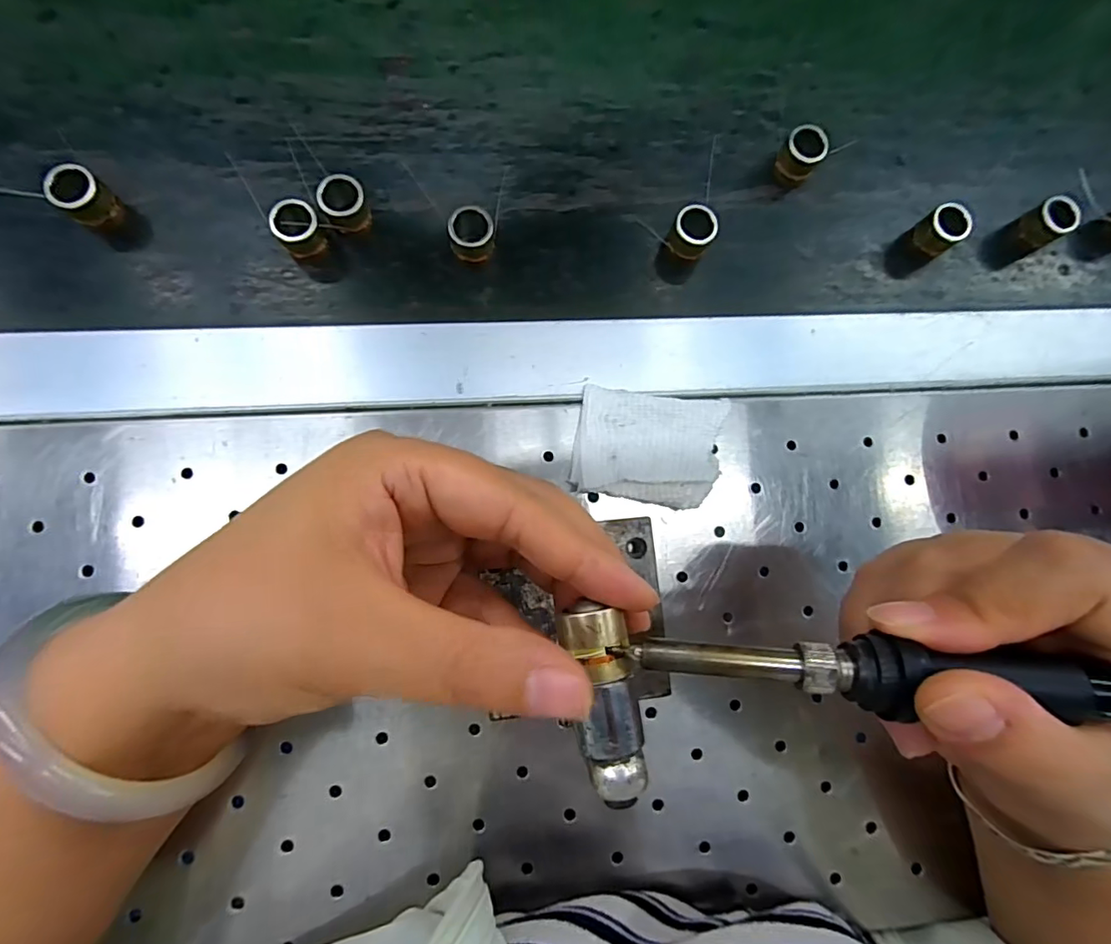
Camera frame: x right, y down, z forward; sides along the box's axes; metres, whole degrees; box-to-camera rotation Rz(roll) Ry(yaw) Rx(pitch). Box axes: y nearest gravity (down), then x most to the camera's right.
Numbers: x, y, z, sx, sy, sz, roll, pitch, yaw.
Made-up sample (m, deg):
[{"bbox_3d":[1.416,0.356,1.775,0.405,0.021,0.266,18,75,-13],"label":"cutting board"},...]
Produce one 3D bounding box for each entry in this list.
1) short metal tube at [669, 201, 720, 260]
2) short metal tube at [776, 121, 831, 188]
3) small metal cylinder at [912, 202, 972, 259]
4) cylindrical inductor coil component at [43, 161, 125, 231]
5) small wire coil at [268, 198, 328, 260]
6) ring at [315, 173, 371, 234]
[{"bbox_3d":[0.066,-0.116,0.265,0.020,0.026,0.019,1,82,-5],"label":"short metal tube"},{"bbox_3d":[0.124,-0.160,0.275,0.020,0.025,0.016,37,80,1],"label":"short metal tube"},{"bbox_3d":[0.194,-0.121,0.277,0.019,0.025,0.020,1,82,-5],"label":"small metal cylinder"},{"bbox_3d":[-0.213,-0.124,0.245,0.018,0.025,0.020,39,80,1],"label":"cylindrical inductor coil component"},{"bbox_3d":[-0.118,-0.110,0.250,0.019,0.022,0.020,1,82,-5],"label":"small wire coil"},{"bbox_3d":[-0.098,-0.124,0.253,0.019,0.022,0.018,1,82,-5],"label":"ring"}]

